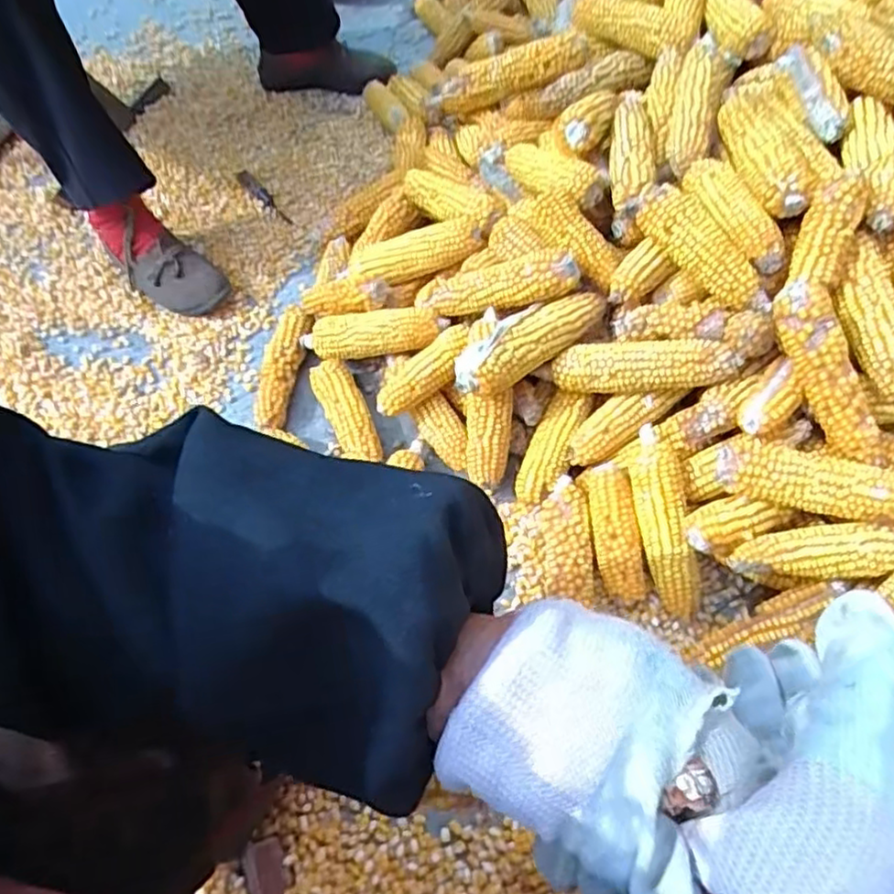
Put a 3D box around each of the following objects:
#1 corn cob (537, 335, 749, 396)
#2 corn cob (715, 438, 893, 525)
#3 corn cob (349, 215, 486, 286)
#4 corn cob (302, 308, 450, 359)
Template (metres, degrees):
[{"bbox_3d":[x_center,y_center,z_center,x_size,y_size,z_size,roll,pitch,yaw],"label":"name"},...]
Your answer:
[{"bbox_3d":[0.186,-0.079,0.658,0.187,0.039,0.039,-1,57,26],"label":"corn cob"},{"bbox_3d":[0.329,0.030,0.574,0.176,0.041,0.053,18,62,14],"label":"corn cob"},{"bbox_3d":[-0.040,-0.233,0.793,0.170,0.046,0.055,-12,58,15],"label":"corn cob"},{"bbox_3d":[-0.089,-0.133,0.793,0.191,0.041,0.049,-2,58,22],"label":"corn cob"}]

